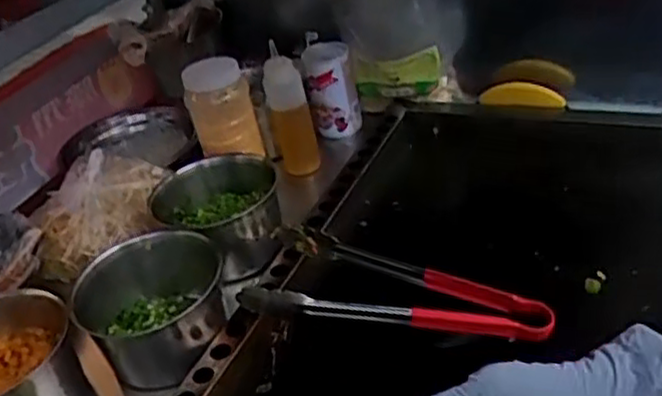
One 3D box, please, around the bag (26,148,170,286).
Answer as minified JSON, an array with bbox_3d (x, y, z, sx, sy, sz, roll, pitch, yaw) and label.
[{"bbox_3d":[-0.274,0.015,0.864,0.158,0.104,0.112,-14,33,-4],"label":"bag"}]

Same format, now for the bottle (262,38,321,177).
[{"bbox_3d":[-0.050,-0.107,0.928,0.056,0.189,0.043,-9,32,-2],"label":"bottle"}]

